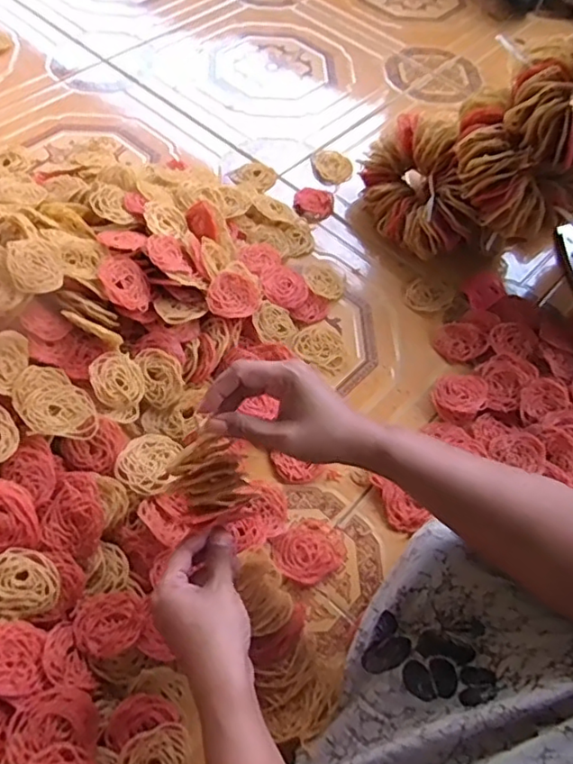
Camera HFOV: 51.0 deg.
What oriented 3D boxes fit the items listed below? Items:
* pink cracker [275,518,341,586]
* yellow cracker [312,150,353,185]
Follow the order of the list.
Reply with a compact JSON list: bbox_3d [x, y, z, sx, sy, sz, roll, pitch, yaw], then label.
[{"bbox_3d":[0.022,0.163,0.583,0.064,0.008,0.057,-32,66,-22],"label":"pink cracker"},{"bbox_3d":[0.067,-0.320,0.883,0.053,0.014,0.060,-6,59,-8],"label":"yellow cracker"}]

